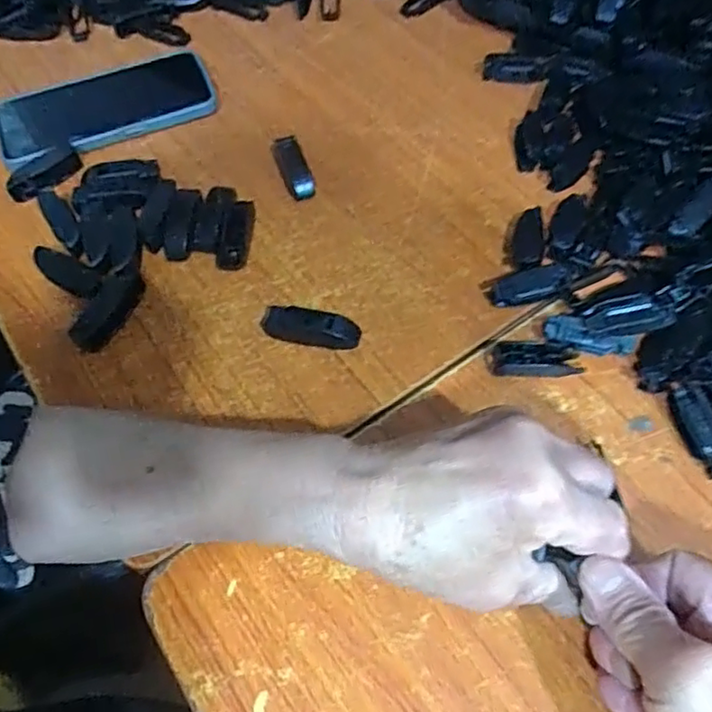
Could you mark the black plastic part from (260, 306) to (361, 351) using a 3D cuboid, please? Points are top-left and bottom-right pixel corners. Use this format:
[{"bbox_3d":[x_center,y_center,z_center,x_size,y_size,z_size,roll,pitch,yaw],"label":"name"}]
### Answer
[{"bbox_3d":[-0.027,-0.016,0.376,0.059,0.016,0.016,10,60,7],"label":"black plastic part"}]

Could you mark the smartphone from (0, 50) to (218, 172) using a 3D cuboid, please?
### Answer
[{"bbox_3d":[-0.192,-0.193,0.481,0.160,0.014,0.082,-22,61,-12],"label":"smartphone"}]

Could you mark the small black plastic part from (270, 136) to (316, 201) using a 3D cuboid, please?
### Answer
[{"bbox_3d":[-0.045,-0.135,0.448,0.019,0.014,0.052,-19,60,-10],"label":"small black plastic part"}]

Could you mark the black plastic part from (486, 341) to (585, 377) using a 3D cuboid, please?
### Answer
[{"bbox_3d":[0.102,0.002,0.363,0.050,0.011,0.019,4,59,4],"label":"black plastic part"}]

